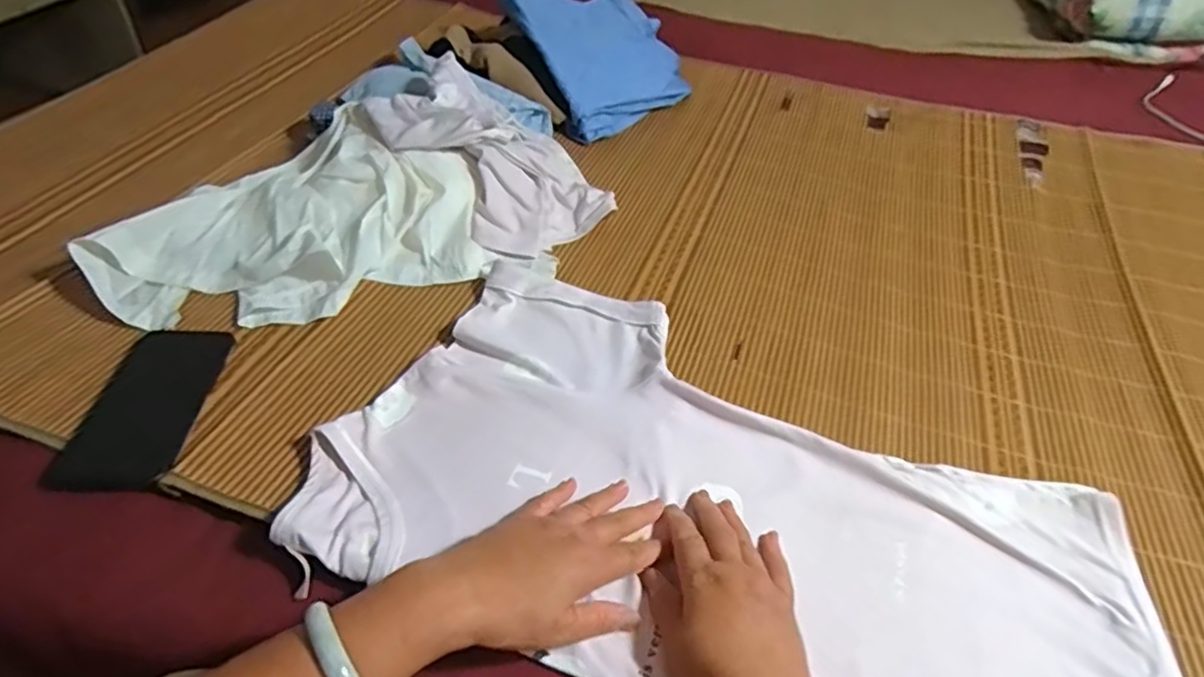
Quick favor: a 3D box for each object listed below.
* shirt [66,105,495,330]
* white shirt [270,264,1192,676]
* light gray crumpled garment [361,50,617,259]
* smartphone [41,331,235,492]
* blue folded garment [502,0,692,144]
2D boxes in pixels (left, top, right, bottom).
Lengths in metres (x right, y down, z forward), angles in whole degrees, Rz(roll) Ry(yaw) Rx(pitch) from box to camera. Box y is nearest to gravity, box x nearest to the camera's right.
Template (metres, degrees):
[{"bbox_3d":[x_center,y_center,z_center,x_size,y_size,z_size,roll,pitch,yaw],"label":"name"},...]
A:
[{"bbox_3d":[-0.325,-0.129,0.687,0.364,0.068,0.260,-20,49,-22],"label":"shirt"},{"bbox_3d":[0.106,0.134,0.501,0.606,0.025,0.329,21,46,14],"label":"white shirt"},{"bbox_3d":[-0.129,-0.221,0.783,0.279,0.099,0.207,30,50,24],"label":"light gray crumpled garment"},{"bbox_3d":[-0.373,0.050,0.544,0.090,0.009,0.159,0,45,-4],"label":"smartphone"},{"bbox_3d":[0.010,-0.436,1.018,0.254,0.035,0.280,-15,70,-31],"label":"blue folded garment"}]

